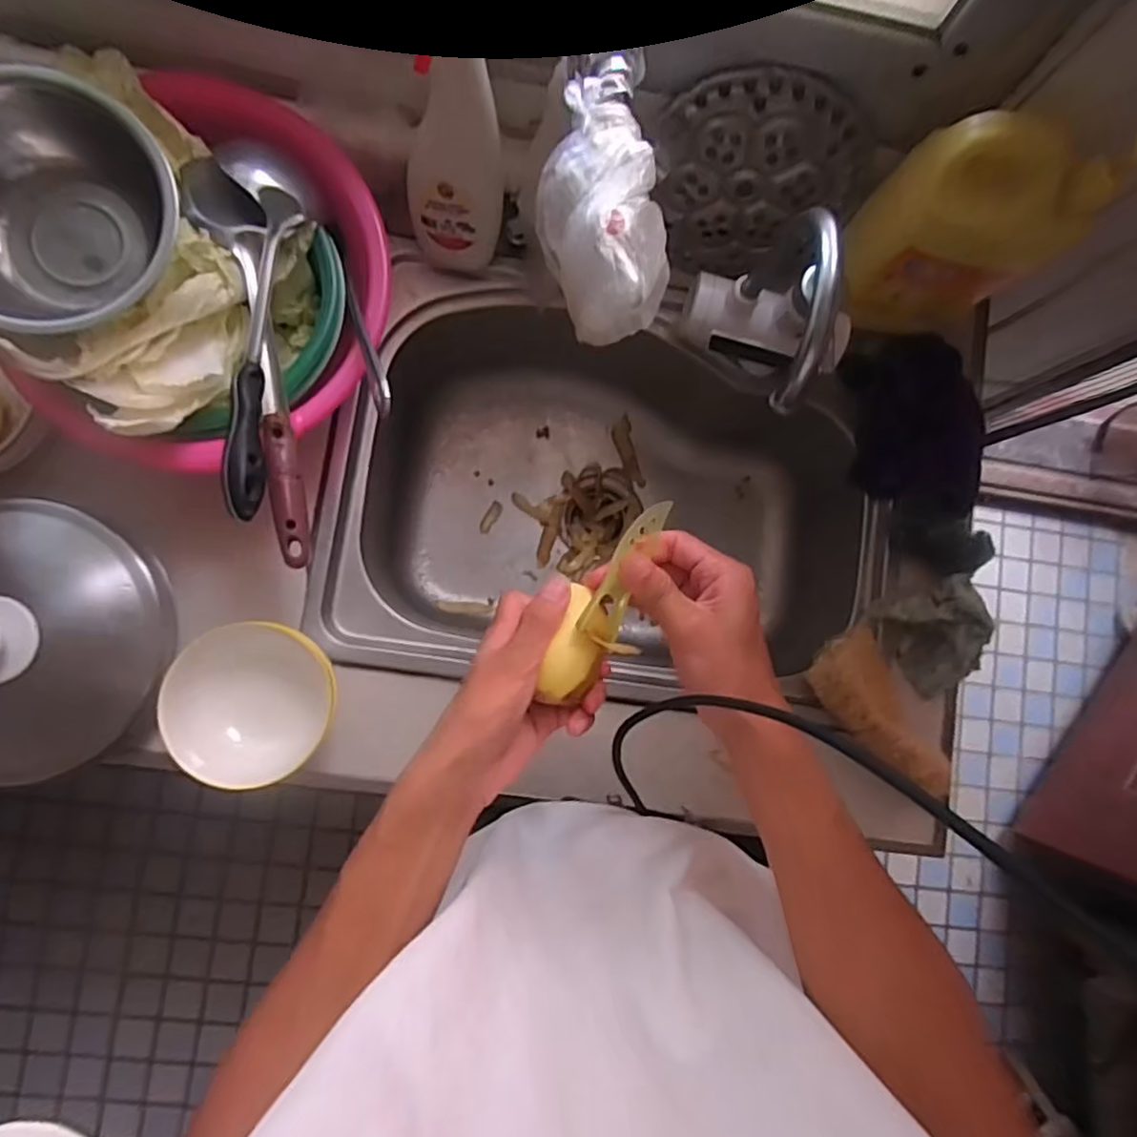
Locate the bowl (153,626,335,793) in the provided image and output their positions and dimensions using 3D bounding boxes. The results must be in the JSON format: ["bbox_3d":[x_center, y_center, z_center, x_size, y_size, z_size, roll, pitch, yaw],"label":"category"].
[{"bbox_3d":[-0.261,0.108,0.560,0.110,0.073,0.127,32,82,-3],"label":"bowl"}]

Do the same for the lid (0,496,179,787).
[{"bbox_3d":[-0.449,0.053,0.544,0.225,0.078,0.214,1,85,-6],"label":"lid"}]

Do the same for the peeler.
[{"bbox_3d":[0.037,-0.001,0.428,0.026,0.018,0.100,28,75,-3],"label":"peeler"}]

